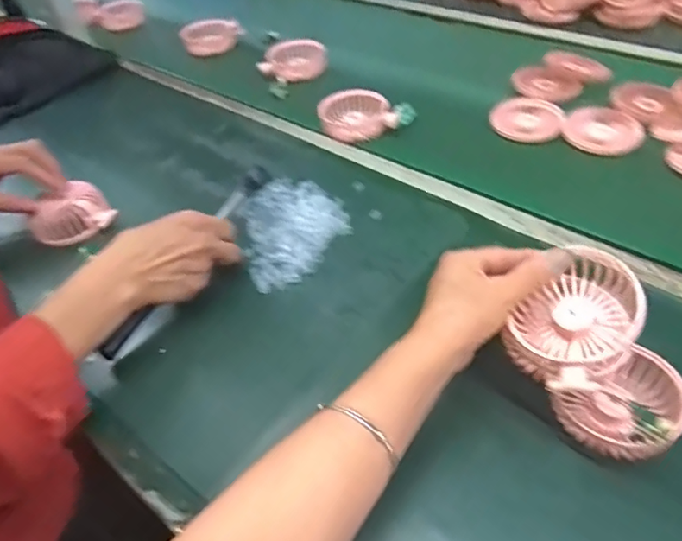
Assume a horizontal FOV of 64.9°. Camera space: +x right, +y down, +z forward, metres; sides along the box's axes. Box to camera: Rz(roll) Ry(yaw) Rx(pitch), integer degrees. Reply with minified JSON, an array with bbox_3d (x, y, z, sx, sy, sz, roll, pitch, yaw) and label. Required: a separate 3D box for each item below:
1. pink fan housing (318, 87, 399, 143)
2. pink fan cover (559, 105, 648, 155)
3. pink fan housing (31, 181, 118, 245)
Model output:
[{"bbox_3d":[0.020,-0.211,0.735,0.096,0.039,0.089,-10,43,-3],"label":"pink fan housing"},{"bbox_3d":[0.329,-0.176,0.670,0.090,0.019,0.077,21,50,27],"label":"pink fan cover"},{"bbox_3d":[-0.317,-0.067,0.637,0.077,0.040,0.081,-36,81,-11],"label":"pink fan housing"}]

